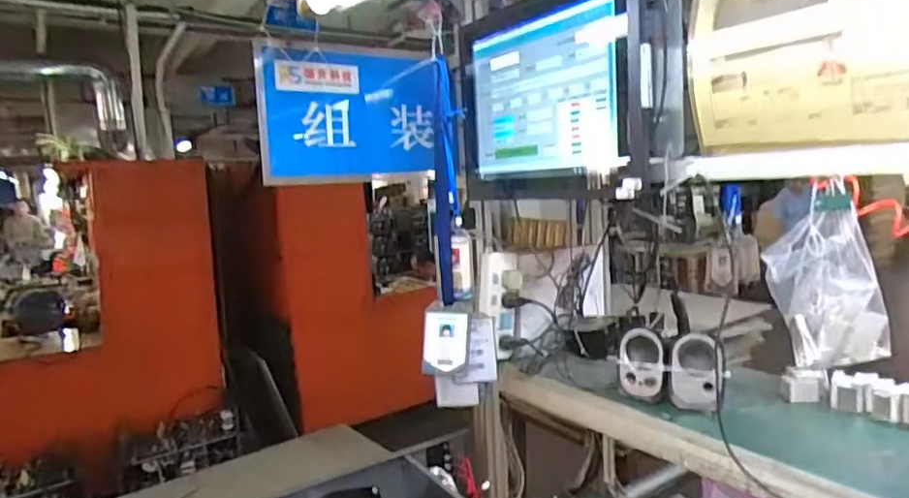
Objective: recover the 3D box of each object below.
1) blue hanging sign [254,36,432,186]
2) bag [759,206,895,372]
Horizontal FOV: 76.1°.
[{"bbox_3d":[-0.173,-0.232,1.008,0.322,0.215,0.024,-8,13,-34],"label":"blue hanging sign"},{"bbox_3d":[0.614,0.065,0.963,0.178,0.238,0.131,1,8,34],"label":"bag"}]

